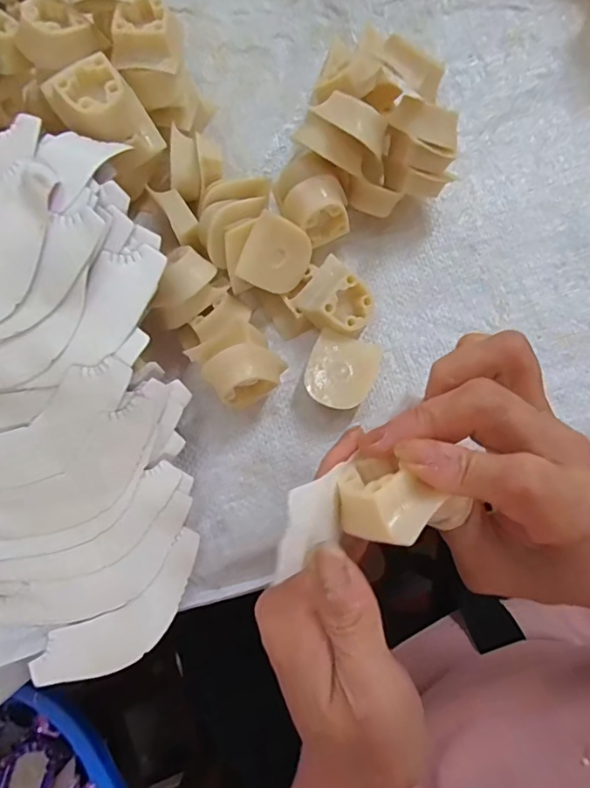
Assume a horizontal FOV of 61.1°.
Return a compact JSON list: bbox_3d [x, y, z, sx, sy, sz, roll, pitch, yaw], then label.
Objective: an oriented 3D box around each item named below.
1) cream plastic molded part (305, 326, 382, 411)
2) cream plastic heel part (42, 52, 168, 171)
[{"bbox_3d":[0.028,-0.013,0.300,0.040,0.020,0.046,16,79,5],"label":"cream plastic molded part"},{"bbox_3d":[-0.098,-0.144,0.264,0.041,0.035,0.051,-37,80,-6],"label":"cream plastic heel part"}]

